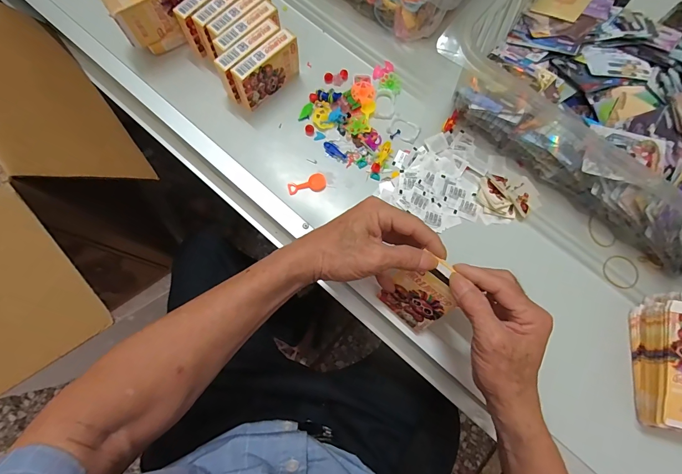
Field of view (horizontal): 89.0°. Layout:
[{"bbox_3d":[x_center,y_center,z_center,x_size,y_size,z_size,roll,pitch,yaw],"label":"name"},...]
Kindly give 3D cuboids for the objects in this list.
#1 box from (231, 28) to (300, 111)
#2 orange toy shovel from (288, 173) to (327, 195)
[{"bbox_3d":[-0.094,-0.212,0.448,0.021,0.068,0.094,44,79,8],"label":"box"},{"bbox_3d":[-0.043,-0.067,0.447,0.049,0.010,0.021,-12,77,-5],"label":"orange toy shovel"}]

